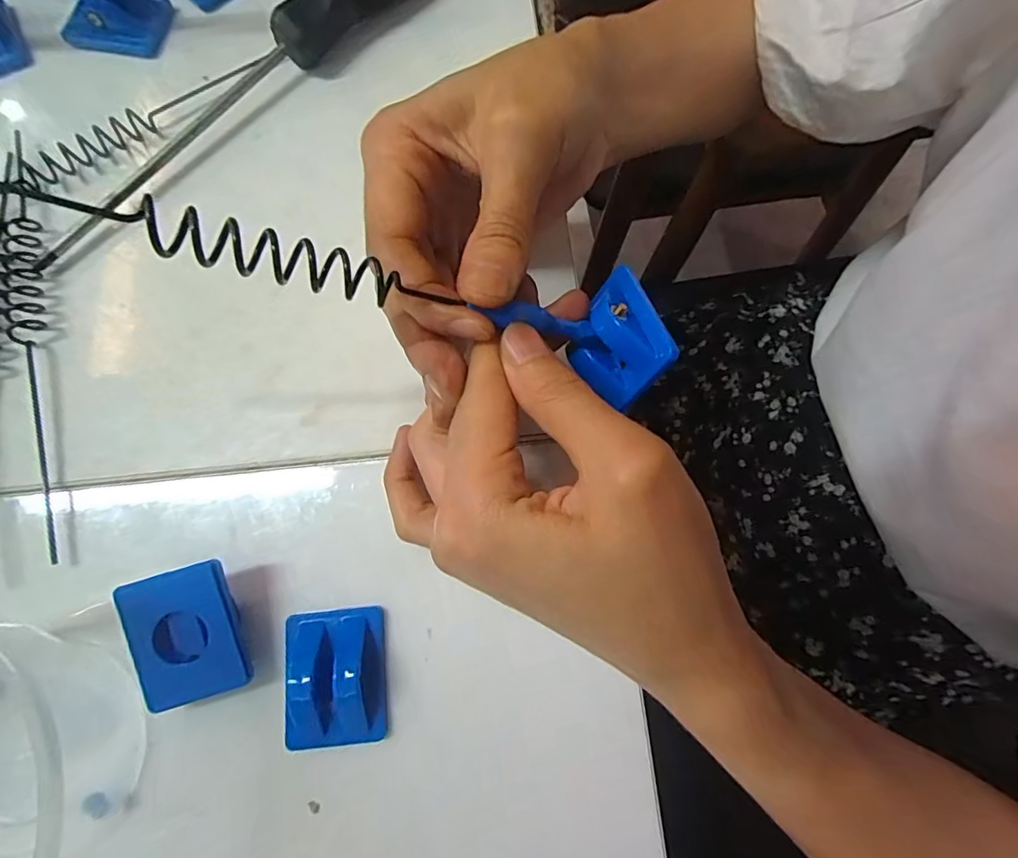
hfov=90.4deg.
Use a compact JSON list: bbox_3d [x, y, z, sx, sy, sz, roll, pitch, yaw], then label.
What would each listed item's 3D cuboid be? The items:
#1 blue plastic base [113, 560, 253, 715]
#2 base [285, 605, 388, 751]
[{"bbox_3d":[-0.110,0.069,0.175,0.034,0.014,0.044,-16,91,-9],"label":"blue plastic base"},{"bbox_3d":[-0.061,0.087,0.179,0.034,0.008,0.044,-5,76,-1],"label":"base"}]

